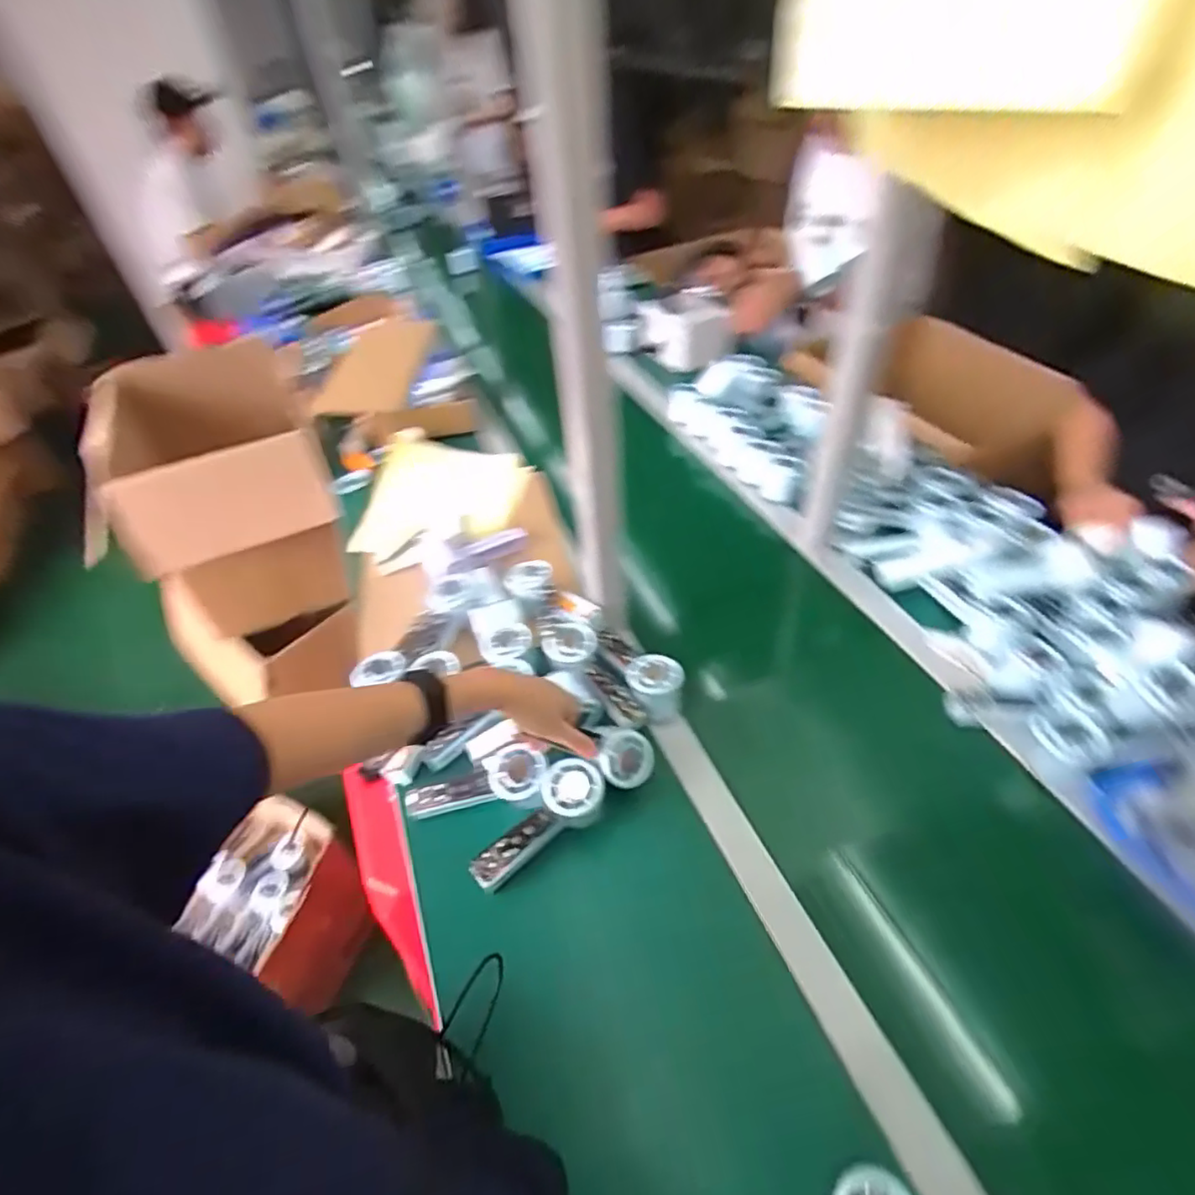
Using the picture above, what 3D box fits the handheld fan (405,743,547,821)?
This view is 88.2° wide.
[{"bbox_3d":[-0.127,0.200,0.654,0.155,0.033,0.052,-20,45,9],"label":"handheld fan"}]

